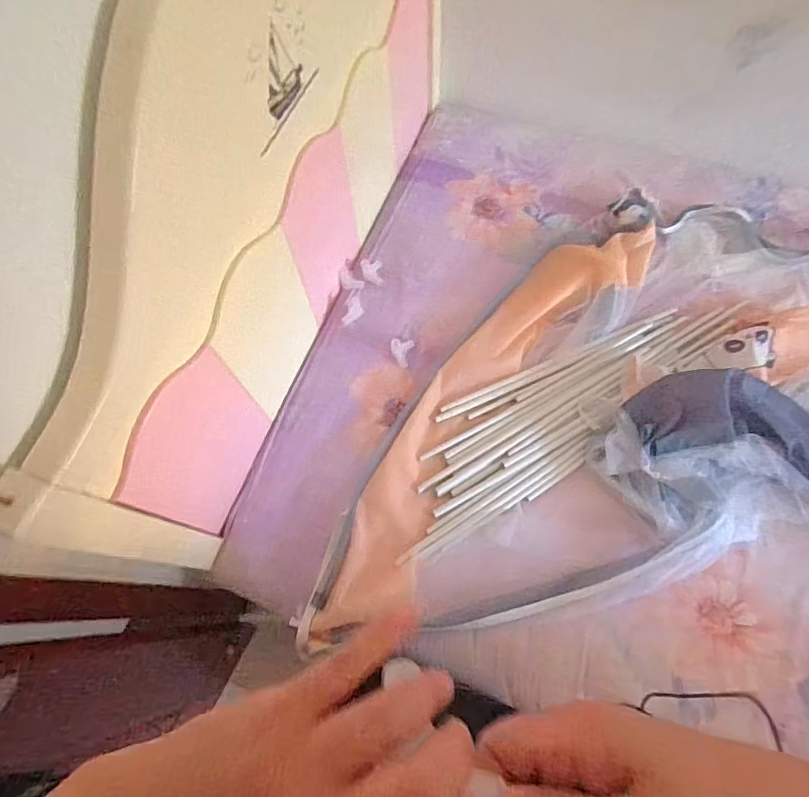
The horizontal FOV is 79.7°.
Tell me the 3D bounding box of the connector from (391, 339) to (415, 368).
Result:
[{"bbox_3d":[-0.006,-0.099,1.055,0.050,0.038,0.053,6,68,6],"label":"connector"}]

